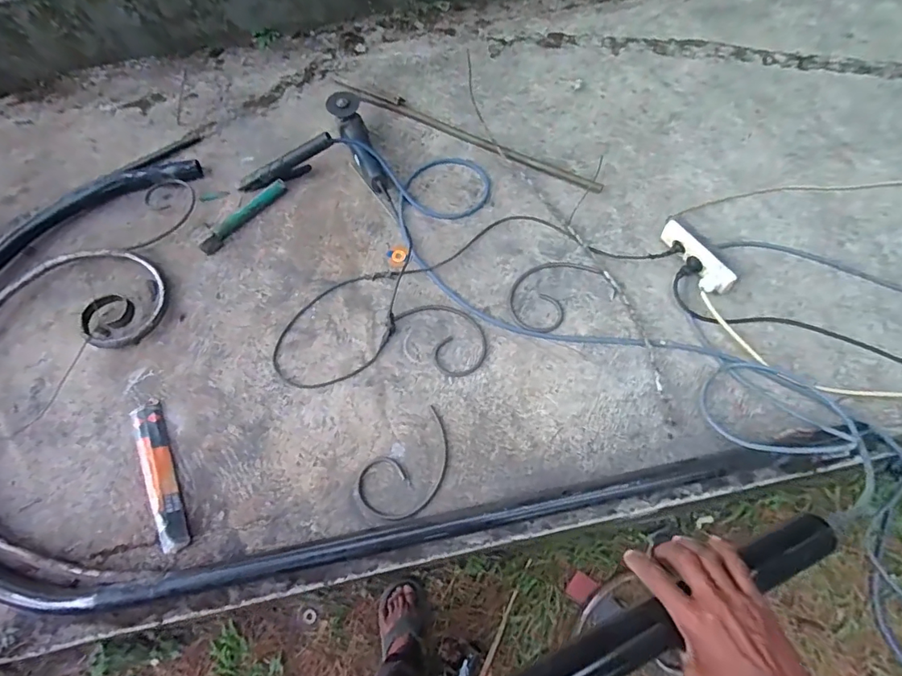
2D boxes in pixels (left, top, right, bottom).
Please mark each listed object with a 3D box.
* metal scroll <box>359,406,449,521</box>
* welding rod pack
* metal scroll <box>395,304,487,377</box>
[{"bbox_3d":[-0.070,0.249,0.920,0.133,0.007,0.220,41,72,20],"label":"metal scroll"},{"bbox_3d":[-0.565,0.261,0.928,0.054,0.032,0.303,-25,65,-9],"label":"welding rod pack"},{"bbox_3d":[-0.006,-0.011,1.043,0.130,0.016,0.207,-38,68,-15],"label":"metal scroll"}]

